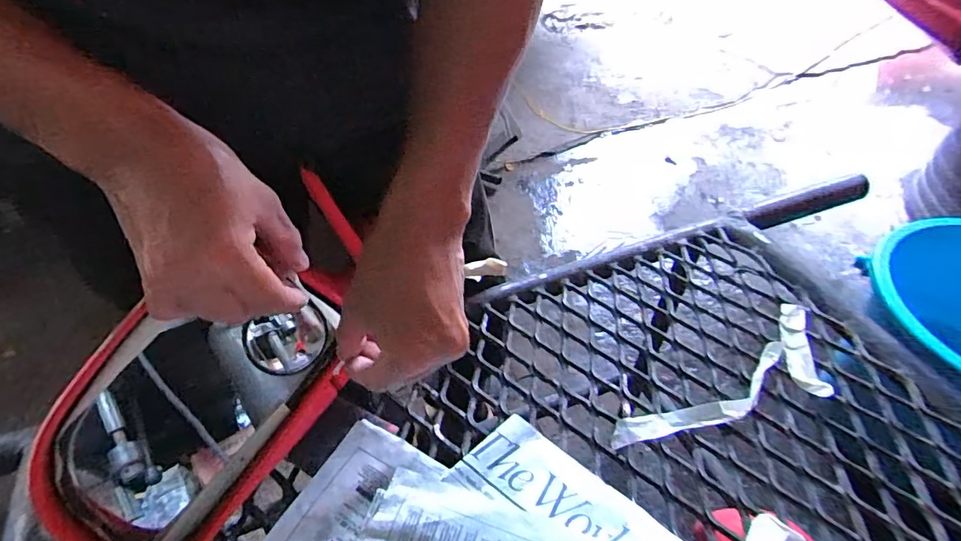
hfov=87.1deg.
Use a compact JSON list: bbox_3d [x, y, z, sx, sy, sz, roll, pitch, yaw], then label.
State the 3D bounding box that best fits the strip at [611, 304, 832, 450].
[{"bbox_3d":[0.196,0.094,0.384,0.200,0.018,0.067,-24,51,-21],"label":"strip"}]

